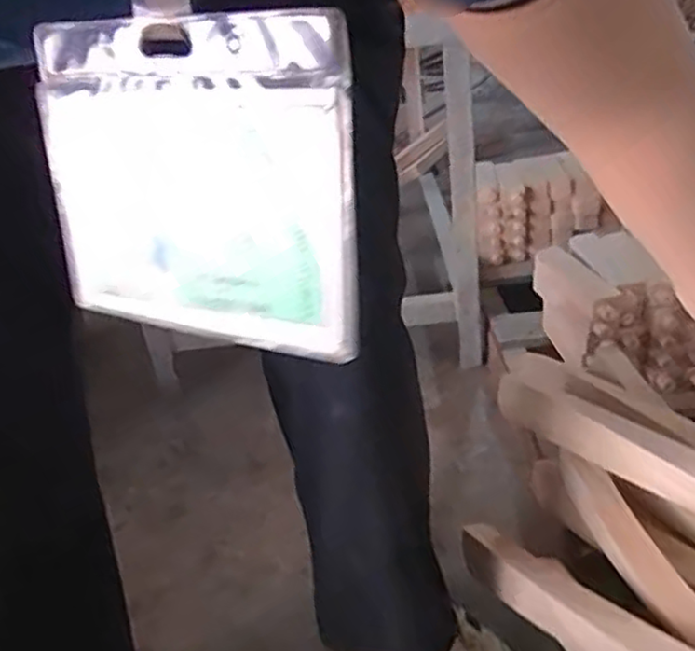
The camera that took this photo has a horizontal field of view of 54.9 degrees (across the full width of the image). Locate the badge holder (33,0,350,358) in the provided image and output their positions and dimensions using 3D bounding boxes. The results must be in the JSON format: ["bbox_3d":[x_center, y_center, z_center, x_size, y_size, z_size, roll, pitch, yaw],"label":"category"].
[{"bbox_3d":[-0.044,-0.036,0.181,0.100,0.084,0.004,9,22,25],"label":"badge holder"}]

